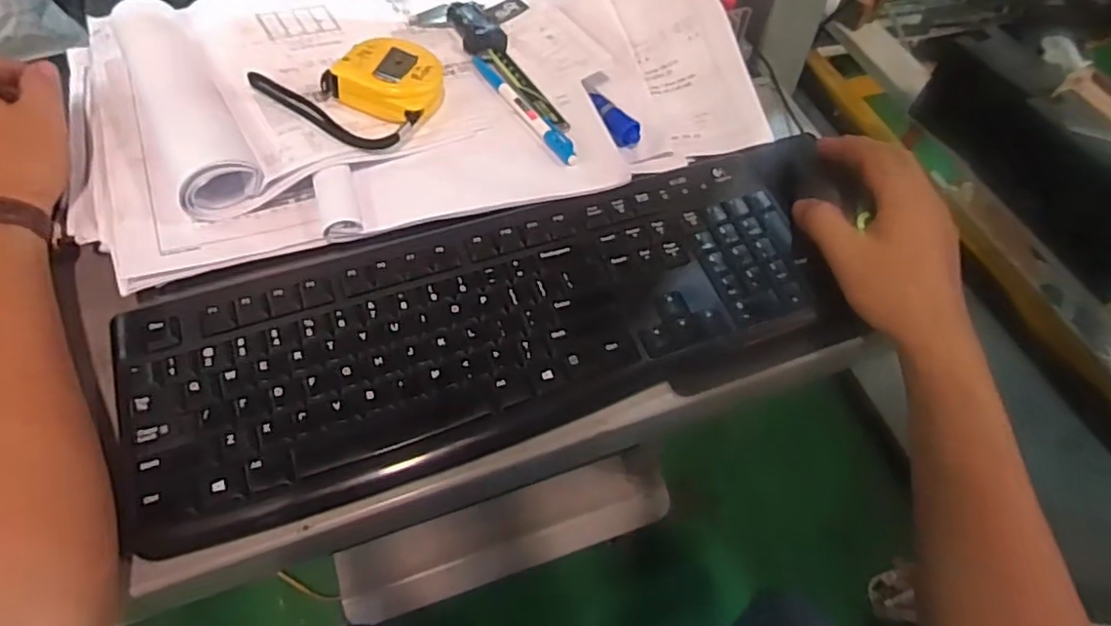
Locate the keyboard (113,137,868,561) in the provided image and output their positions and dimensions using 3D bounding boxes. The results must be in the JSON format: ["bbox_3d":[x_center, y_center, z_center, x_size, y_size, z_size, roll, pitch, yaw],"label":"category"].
[{"bbox_3d":[-0.017,0.001,0.403,0.467,0.029,0.150,-16,60,-15],"label":"keyboard"}]

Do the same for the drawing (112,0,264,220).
[{"bbox_3d":[-0.258,-0.148,0.438,0.058,0.035,0.206,-24,62,-19],"label":"drawing"}]

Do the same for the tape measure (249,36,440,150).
[{"bbox_3d":[-0.141,-0.165,0.451,0.109,0.027,0.088,26,58,12],"label":"tape measure"}]

